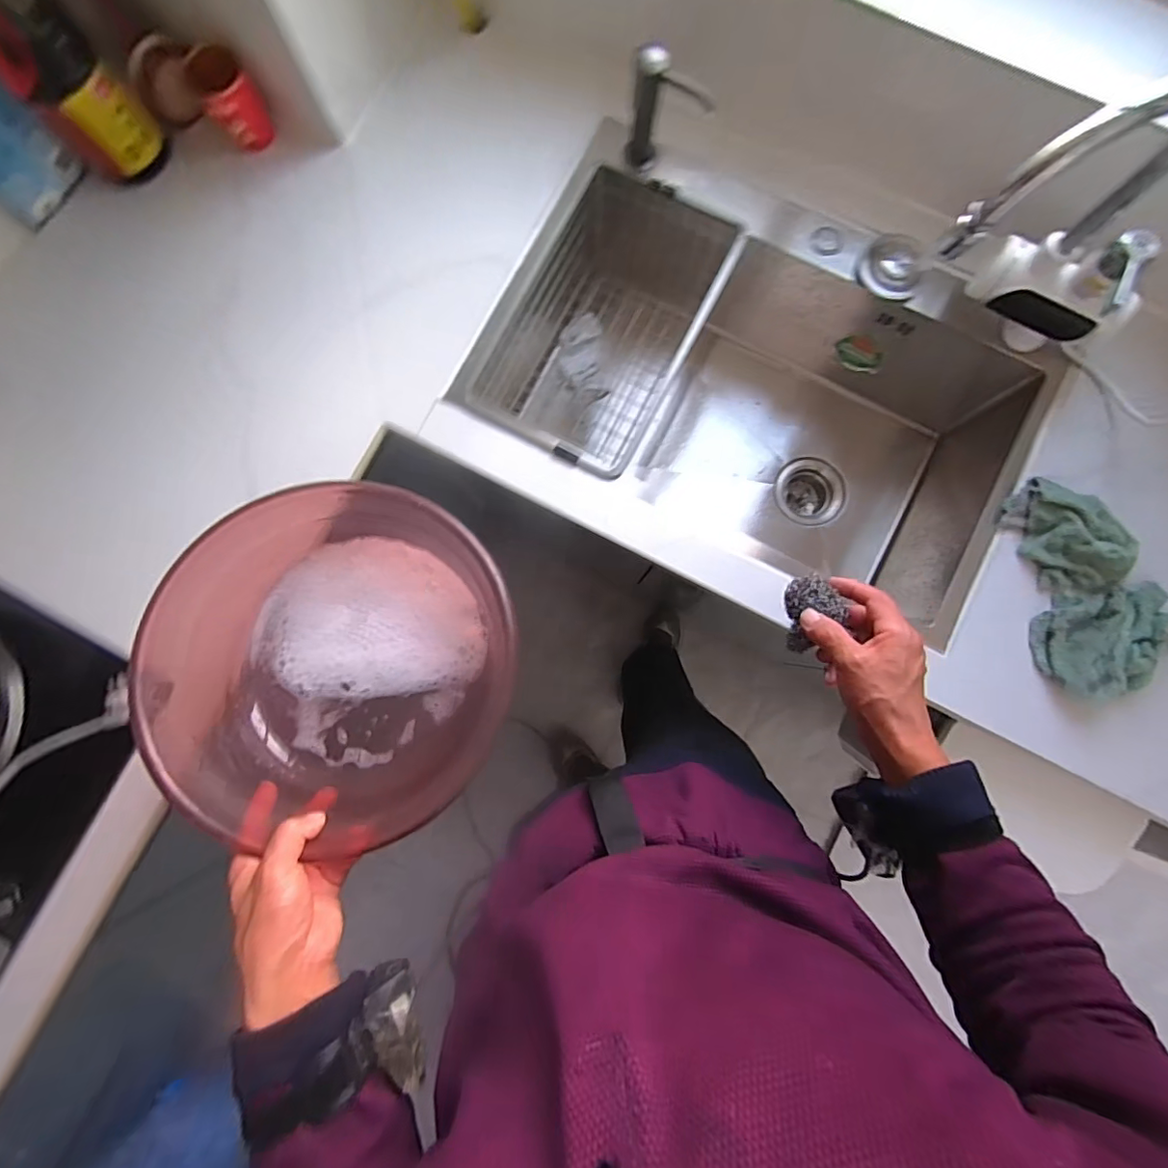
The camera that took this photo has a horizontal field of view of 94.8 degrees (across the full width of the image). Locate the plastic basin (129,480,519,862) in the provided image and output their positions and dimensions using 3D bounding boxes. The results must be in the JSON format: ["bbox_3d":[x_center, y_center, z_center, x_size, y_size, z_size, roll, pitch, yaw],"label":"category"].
[{"bbox_3d":[-0.224,0.068,0.505,0.284,0.133,0.293,0,84,1],"label":"plastic basin"}]

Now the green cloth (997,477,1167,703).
[{"bbox_3d":[0.584,-0.003,0.620,0.147,0.051,0.253,-10,84,0],"label":"green cloth"}]

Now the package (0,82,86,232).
[{"bbox_3d":[-0.699,-0.526,0.650,0.023,0.137,0.113,30,85,4],"label":"package"}]

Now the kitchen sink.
[{"bbox_3d":[0.228,-0.267,0.787,0.694,0.251,0.437,22,84,3],"label":"kitchen sink"}]

